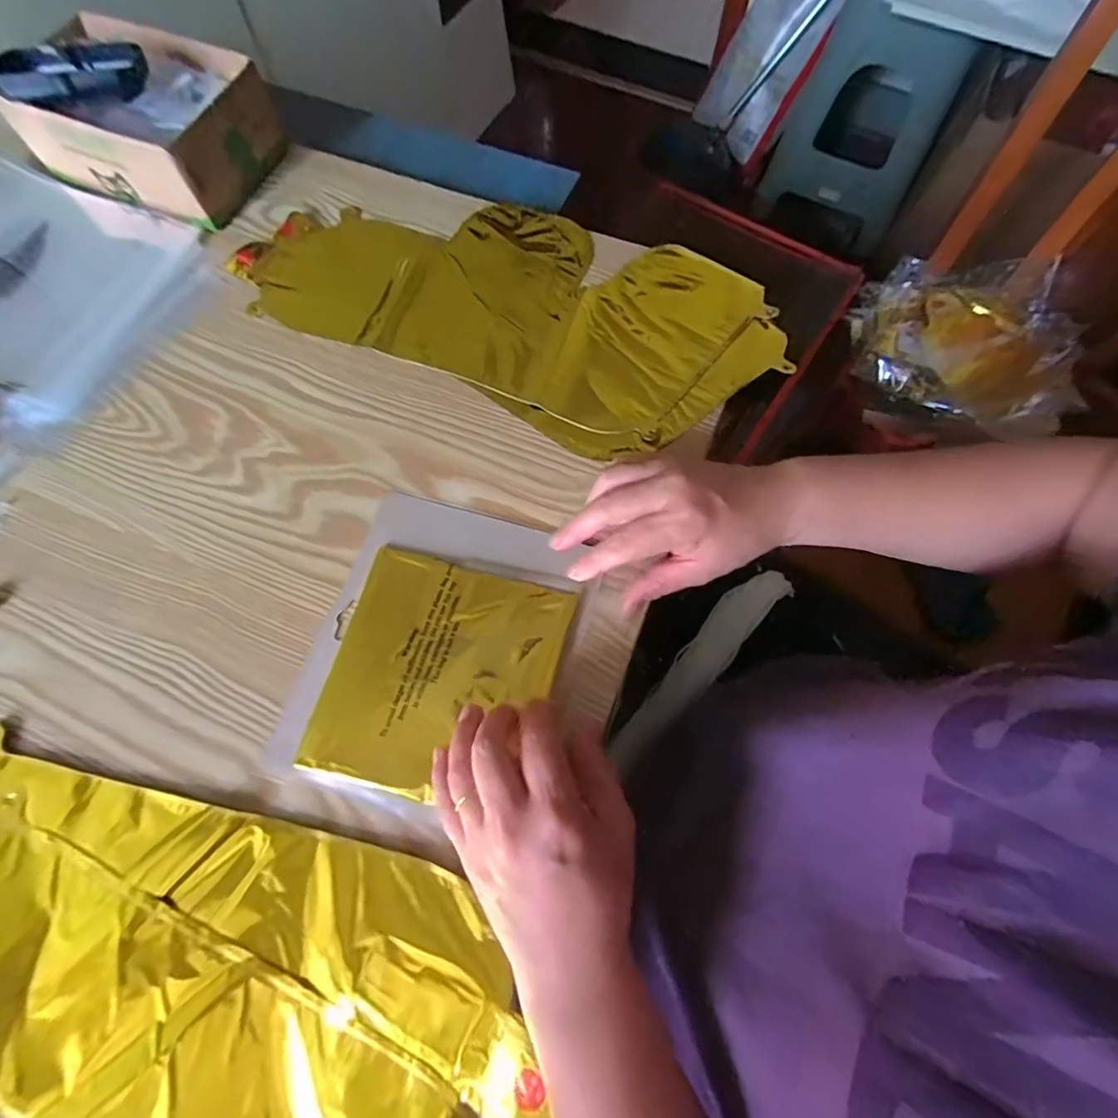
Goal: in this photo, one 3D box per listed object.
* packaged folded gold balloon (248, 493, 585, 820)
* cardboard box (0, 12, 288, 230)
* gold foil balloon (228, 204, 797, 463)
[{"bbox_3d":[-0.077,0.053,0.341,0.151,0.013,0.188,16,69,7],"label":"packaged folded gold balloon"},{"bbox_3d":[-0.359,-0.385,0.481,0.186,0.072,0.132,21,70,9],"label":"cardboard box"},{"bbox_3d":[-0.041,-0.220,0.447,0.416,0.010,0.205,26,70,11],"label":"gold foil balloon"}]

